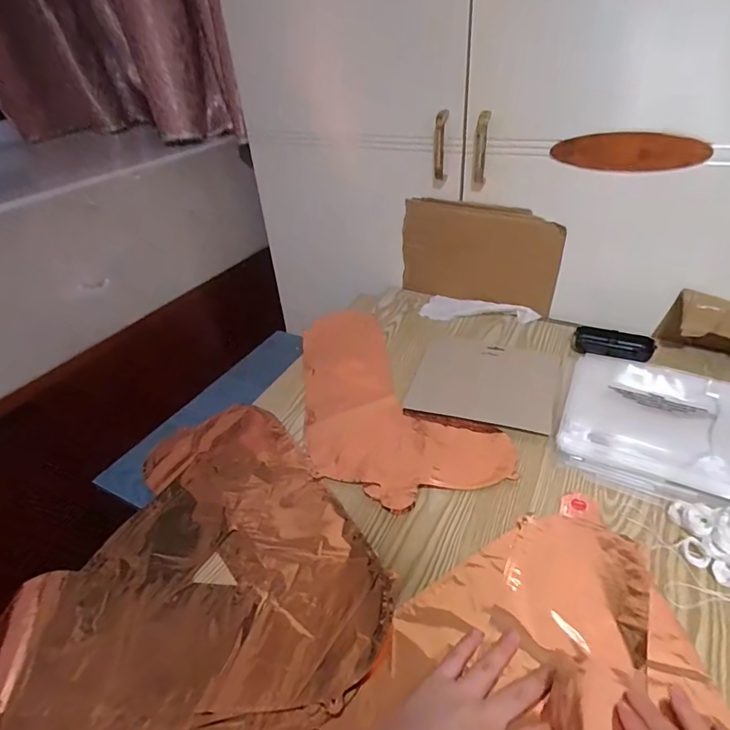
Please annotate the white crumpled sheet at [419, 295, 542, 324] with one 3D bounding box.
[{"bbox_3d":[0.197,-0.090,0.797,0.190,0.016,0.069,13,40,23],"label":"white crumpled sheet"}]

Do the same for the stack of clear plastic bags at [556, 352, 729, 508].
[{"bbox_3d":[0.372,0.072,0.582,0.213,0.015,0.248,16,41,25],"label":"stack of clear plastic bags"}]

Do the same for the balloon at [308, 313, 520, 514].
[{"bbox_3d":[0.006,0.030,0.676,0.221,0.018,0.436,-15,37,-13],"label":"balloon"}]

